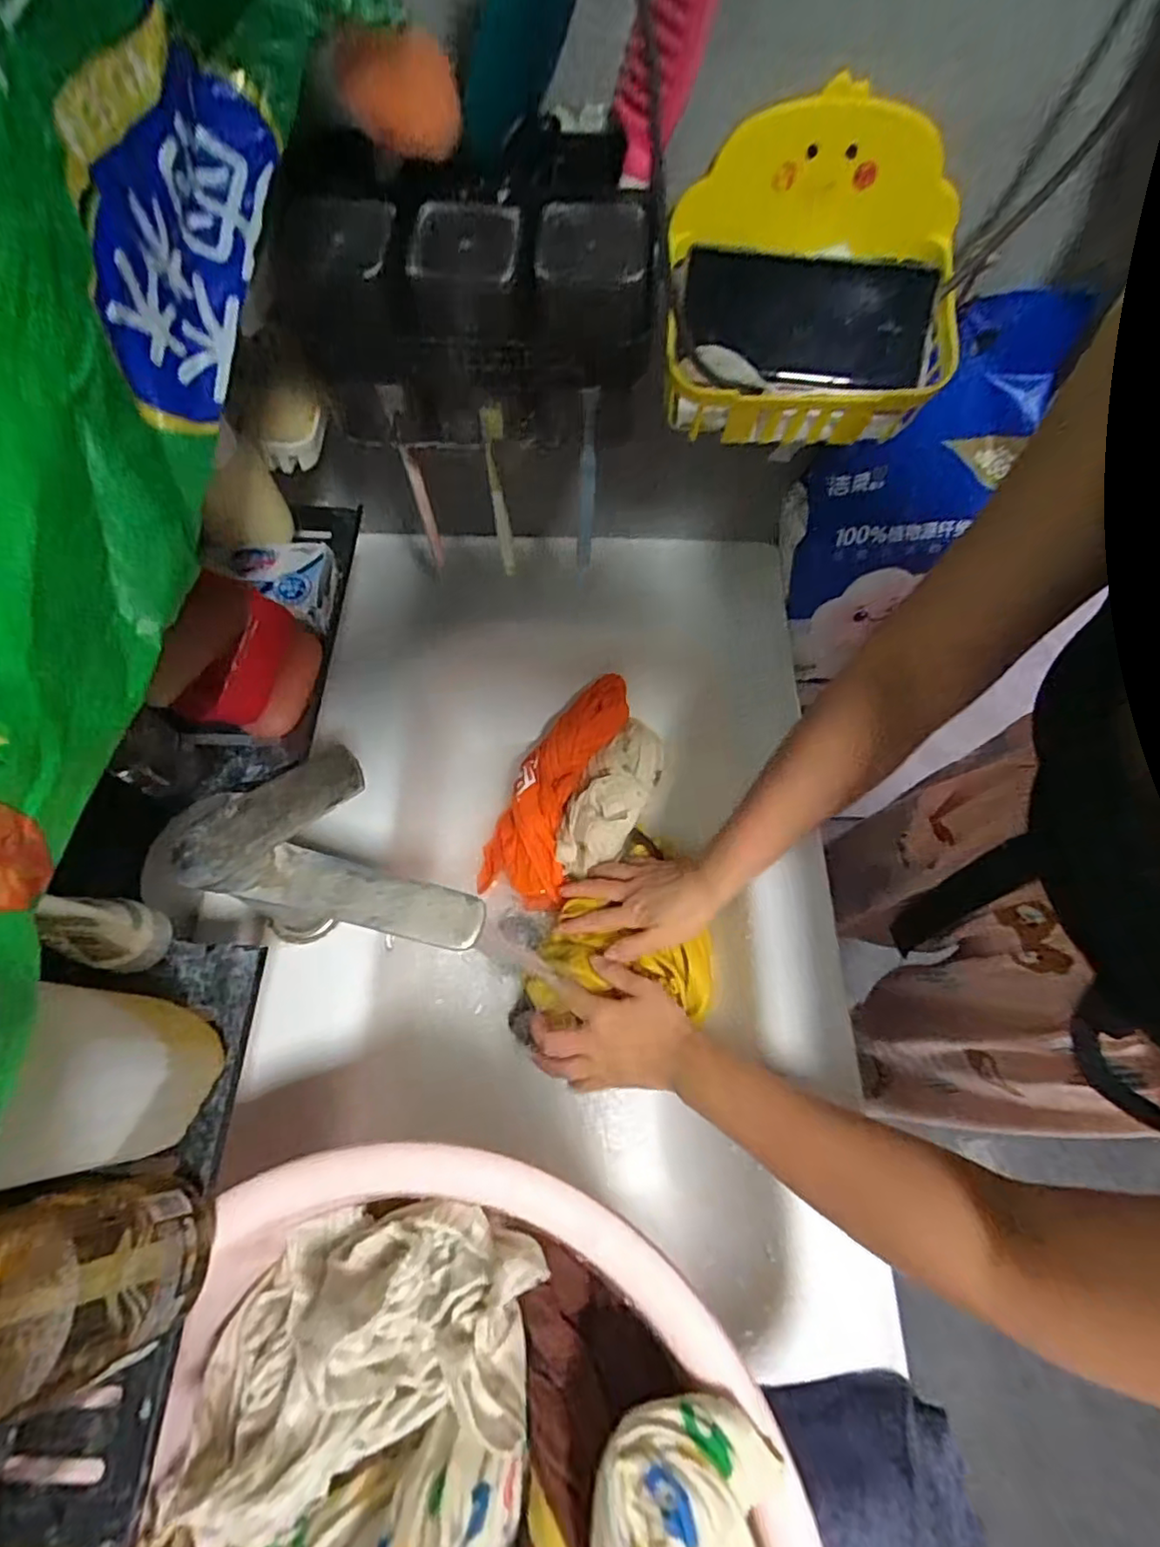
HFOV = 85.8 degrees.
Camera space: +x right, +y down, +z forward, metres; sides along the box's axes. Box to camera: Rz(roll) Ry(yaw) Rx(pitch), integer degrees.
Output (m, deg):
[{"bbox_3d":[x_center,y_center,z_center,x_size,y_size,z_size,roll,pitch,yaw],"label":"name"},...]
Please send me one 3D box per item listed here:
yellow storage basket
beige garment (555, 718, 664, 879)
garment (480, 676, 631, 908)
[{"bbox_3d":[0.157,-0.318,0.413,0.198,0.131,0.131,-5,66,-3],"label":"yellow storage basket"},{"bbox_3d":[0.032,0.020,0.651,0.071,0.043,0.177,27,68,11],"label":"beige garment"},{"bbox_3d":[-0.018,0.015,0.652,0.093,0.051,0.255,24,86,9],"label":"garment"}]

